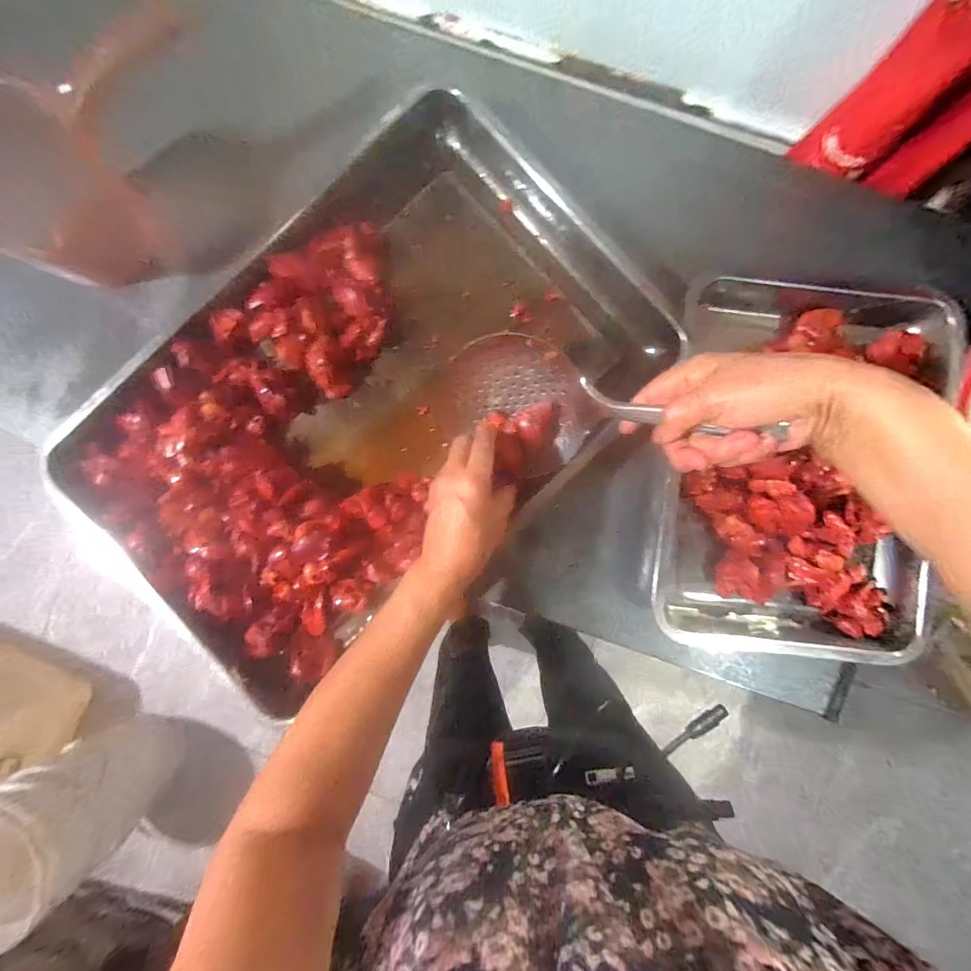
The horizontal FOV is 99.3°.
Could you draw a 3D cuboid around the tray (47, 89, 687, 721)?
[{"bbox_3d":[-0.125,-0.087,0.433,0.392,0.074,0.584,45,89,1],"label":"tray"}]

